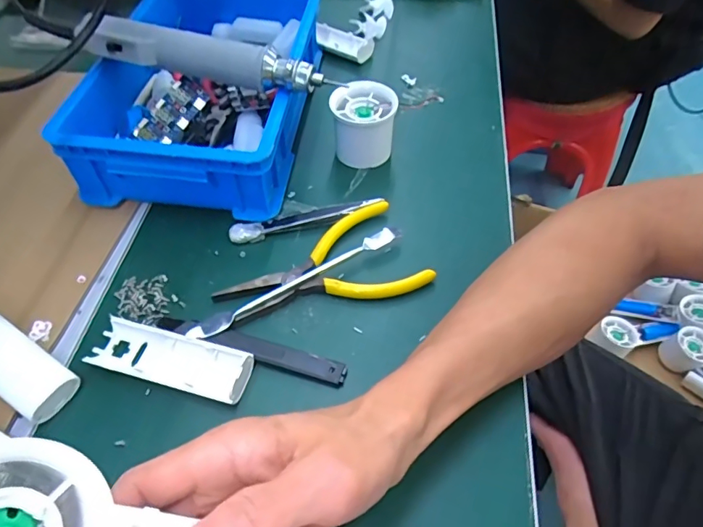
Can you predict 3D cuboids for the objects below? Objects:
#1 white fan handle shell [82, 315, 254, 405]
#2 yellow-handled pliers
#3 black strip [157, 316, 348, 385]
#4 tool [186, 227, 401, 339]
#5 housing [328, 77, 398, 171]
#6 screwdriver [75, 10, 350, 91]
[{"bbox_3d":[-0.116,0.062,0.316,0.106,0.017,0.034,14,54,10],"label":"white fan handle shell"},{"bbox_3d":[-0.021,0.009,0.358,0.144,0.016,0.079,-22,56,-17],"label":"yellow-handled pliers"},{"bbox_3d":[-0.067,0.055,0.326,0.131,0.011,0.014,14,54,10],"label":"black strip"},{"bbox_3d":[-0.034,0.012,0.355,0.170,0.018,0.017,-29,58,-21],"label":"tool"},{"bbox_3d":[0.010,-0.121,0.432,0.056,0.055,0.054,2,53,0],"label":"housing"},{"bbox_3d":[-0.110,-0.161,0.378,0.193,0.035,0.028,10,54,10],"label":"screwdriver"}]

